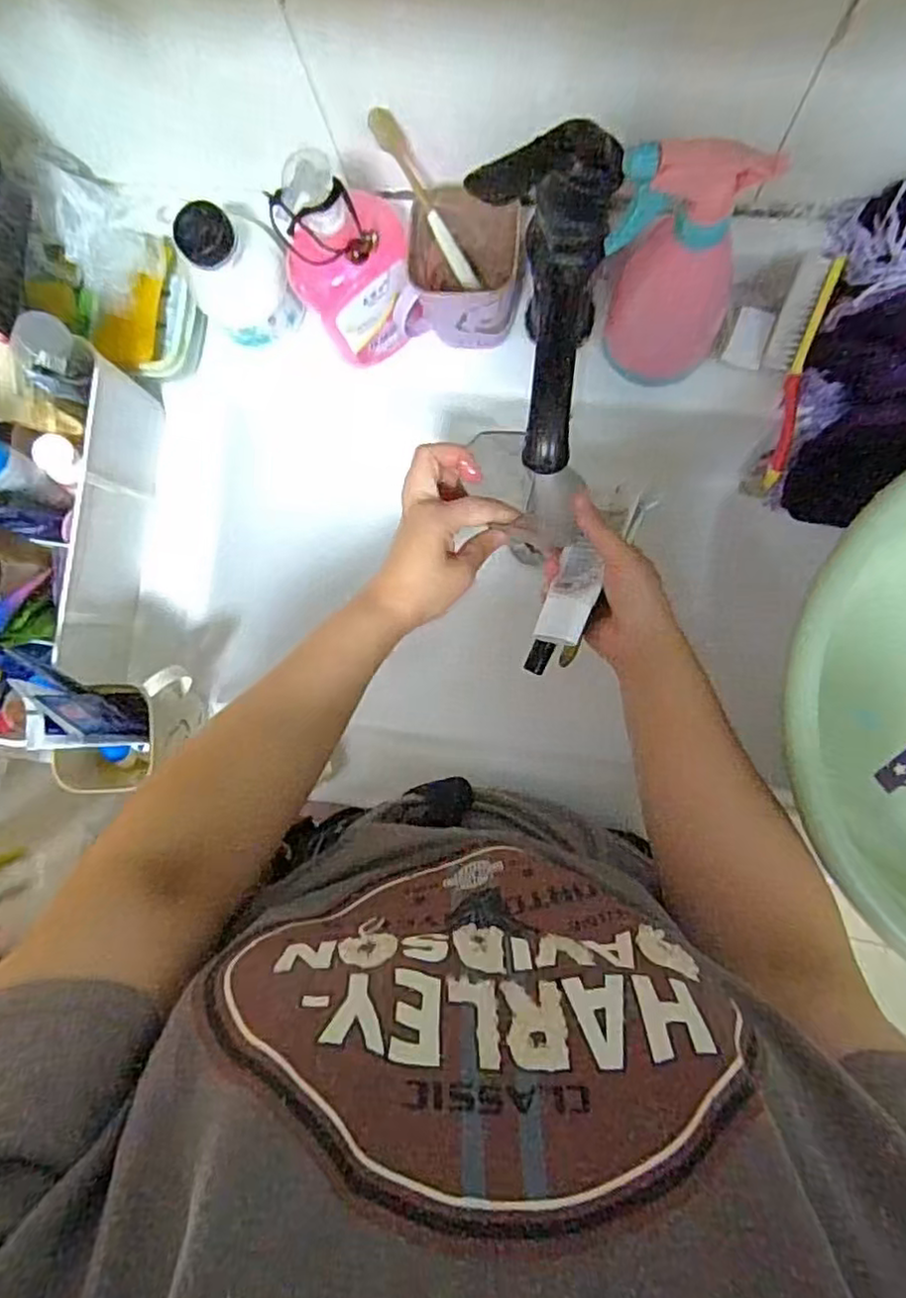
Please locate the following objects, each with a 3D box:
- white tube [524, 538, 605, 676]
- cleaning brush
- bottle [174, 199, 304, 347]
[{"bbox_3d":[0.089,-0.028,0.523,0.014,0.050,0.107,11,100,-35],"label":"white tube"},{"bbox_3d":[0.255,-0.205,0.499,0.035,0.019,0.158,3,117,7],"label":"cleaning brush"},{"bbox_3d":[-0.168,-0.287,0.507,0.076,0.096,0.069,-32,86,5],"label":"bottle"}]

